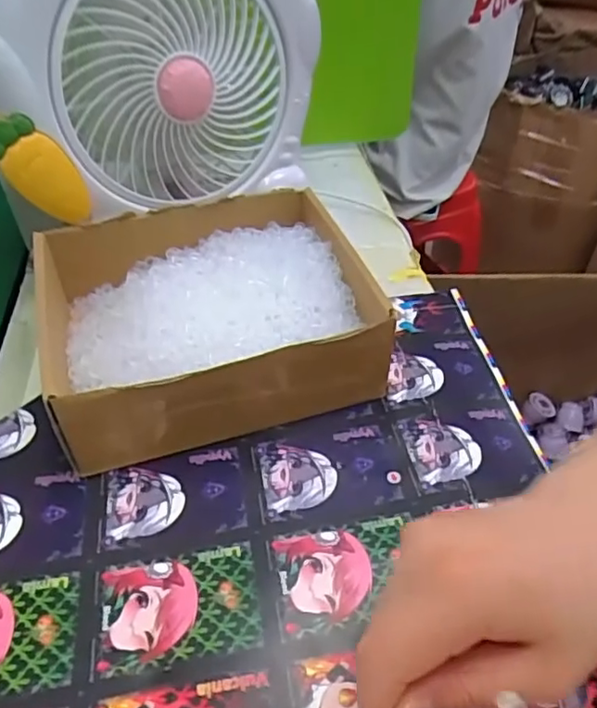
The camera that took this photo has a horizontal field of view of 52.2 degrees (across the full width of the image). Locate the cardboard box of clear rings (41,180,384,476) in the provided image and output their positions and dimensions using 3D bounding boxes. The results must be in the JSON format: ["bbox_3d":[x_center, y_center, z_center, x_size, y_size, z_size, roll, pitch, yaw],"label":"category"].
[{"bbox_3d":[-0.062,-0.026,0.421,0.218,0.071,0.183,-12,45,-12],"label":"cardboard box of clear rings"}]

